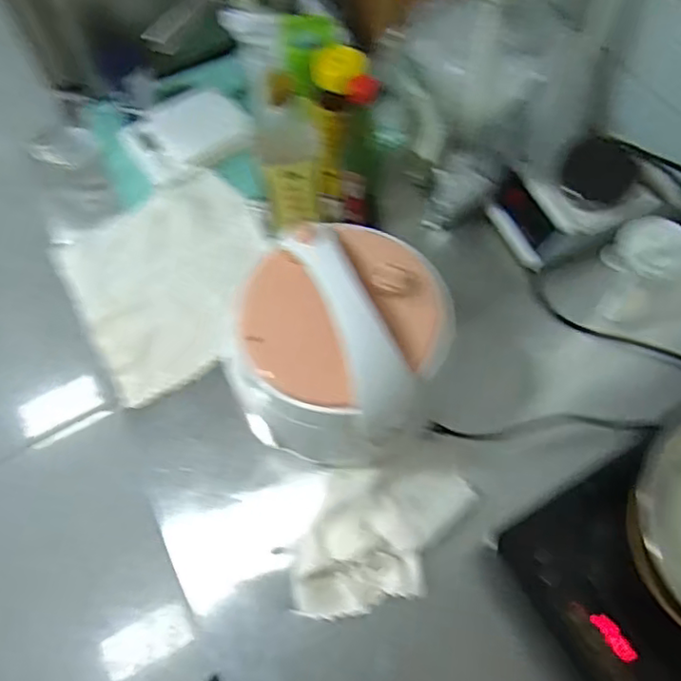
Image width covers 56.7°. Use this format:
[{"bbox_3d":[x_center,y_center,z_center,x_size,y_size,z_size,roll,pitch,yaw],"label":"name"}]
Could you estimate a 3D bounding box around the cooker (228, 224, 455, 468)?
[{"bbox_3d":[0.002,0.005,0.647,0.206,0.174,0.199,6,64,5],"label":"cooker"}]

